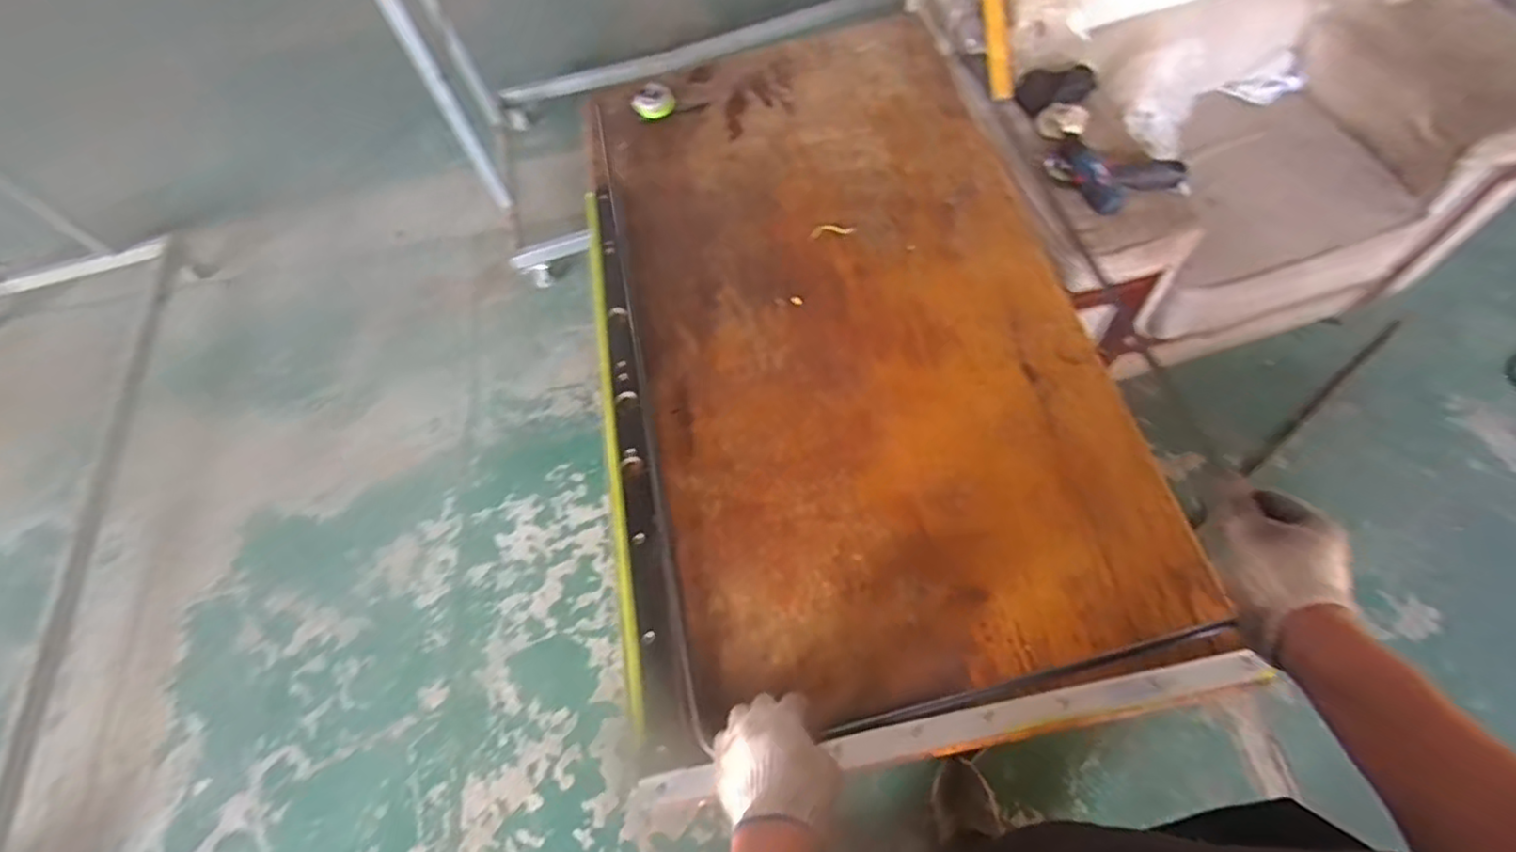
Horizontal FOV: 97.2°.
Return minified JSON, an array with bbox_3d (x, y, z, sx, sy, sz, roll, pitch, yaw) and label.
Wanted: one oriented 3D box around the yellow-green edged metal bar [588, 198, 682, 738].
[{"bbox_3d":[-0.184,-0.027,0.905,0.054,0.018,0.815,-17,61,9],"label":"yellow-green edged metal bar"}]

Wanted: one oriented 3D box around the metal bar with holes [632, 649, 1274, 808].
[{"bbox_3d":[0.179,0.304,0.669,0.619,0.029,0.034,-14,60,2],"label":"metal bar with holes"}]

